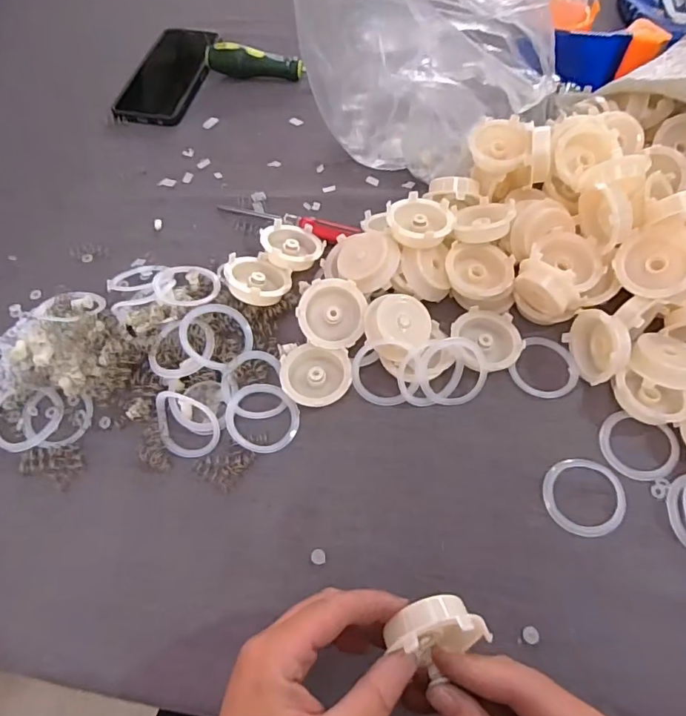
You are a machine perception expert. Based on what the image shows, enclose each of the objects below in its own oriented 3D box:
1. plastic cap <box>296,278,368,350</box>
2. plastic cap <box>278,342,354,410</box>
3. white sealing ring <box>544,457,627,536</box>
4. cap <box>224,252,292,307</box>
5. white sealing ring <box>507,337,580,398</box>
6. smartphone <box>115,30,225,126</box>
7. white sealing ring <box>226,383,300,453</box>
[{"bbox_3d":[-0.010,-0.035,0.381,0.053,0.019,0.053,1,83,-10],"label":"plastic cap"},{"bbox_3d":[-0.021,0.013,0.373,0.053,0.016,0.056,0,61,1],"label":"plastic cap"},{"bbox_3d":[0.166,0.095,0.332,0.053,0.004,0.051,0,61,1],"label":"white sealing ring"},{"bbox_3d":[-0.071,-0.065,0.396,0.052,0.017,0.052,13,41,-12],"label":"cap"},{"bbox_3d":[0.161,0.008,0.381,0.048,0.007,0.051,0,61,1],"label":"white sealing ring"},{"bbox_3d":[-0.199,-0.327,0.557,0.079,0.013,0.163,11,62,7],"label":"smartphone"},{"bbox_3d":[-0.059,0.043,0.359,0.052,0.011,0.054,0,61,1],"label":"white sealing ring"}]

